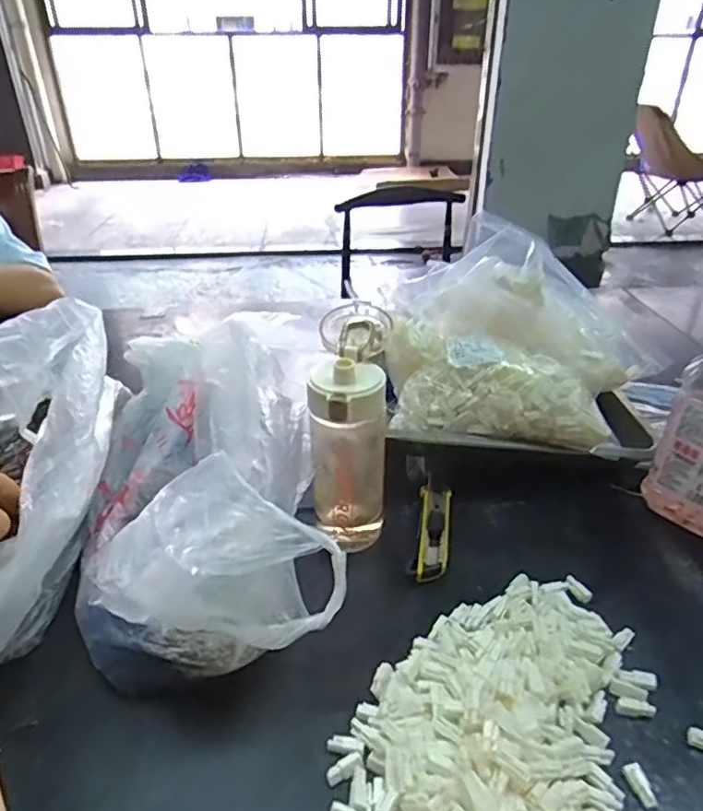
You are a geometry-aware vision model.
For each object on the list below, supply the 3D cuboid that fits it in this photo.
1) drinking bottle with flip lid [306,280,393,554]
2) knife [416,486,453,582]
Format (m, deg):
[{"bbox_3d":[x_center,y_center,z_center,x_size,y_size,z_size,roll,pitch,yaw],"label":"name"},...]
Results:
[{"bbox_3d":[0.000,0.038,0.556,0.063,0.203,0.116,2,32,2],"label":"drinking bottle with flip lid"},{"bbox_3d":[0.081,0.122,0.570,0.030,0.011,0.116,19,34,-3],"label":"knife"}]

